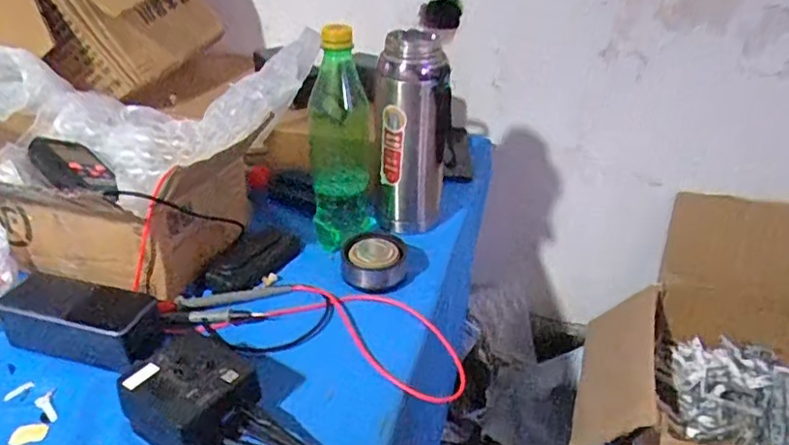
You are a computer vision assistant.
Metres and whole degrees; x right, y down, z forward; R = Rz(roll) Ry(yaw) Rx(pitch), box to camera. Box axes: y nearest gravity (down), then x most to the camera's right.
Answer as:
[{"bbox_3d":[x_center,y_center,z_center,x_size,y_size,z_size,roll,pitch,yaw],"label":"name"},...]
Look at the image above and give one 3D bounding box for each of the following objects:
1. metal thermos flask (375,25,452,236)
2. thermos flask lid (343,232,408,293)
[{"bbox_3d":[0.021,-0.097,0.681,0.084,0.210,0.063,3,31,3],"label":"metal thermos flask"},{"bbox_3d":[-0.021,0.037,0.630,0.067,0.036,0.064,0,33,-2],"label":"thermos flask lid"}]

